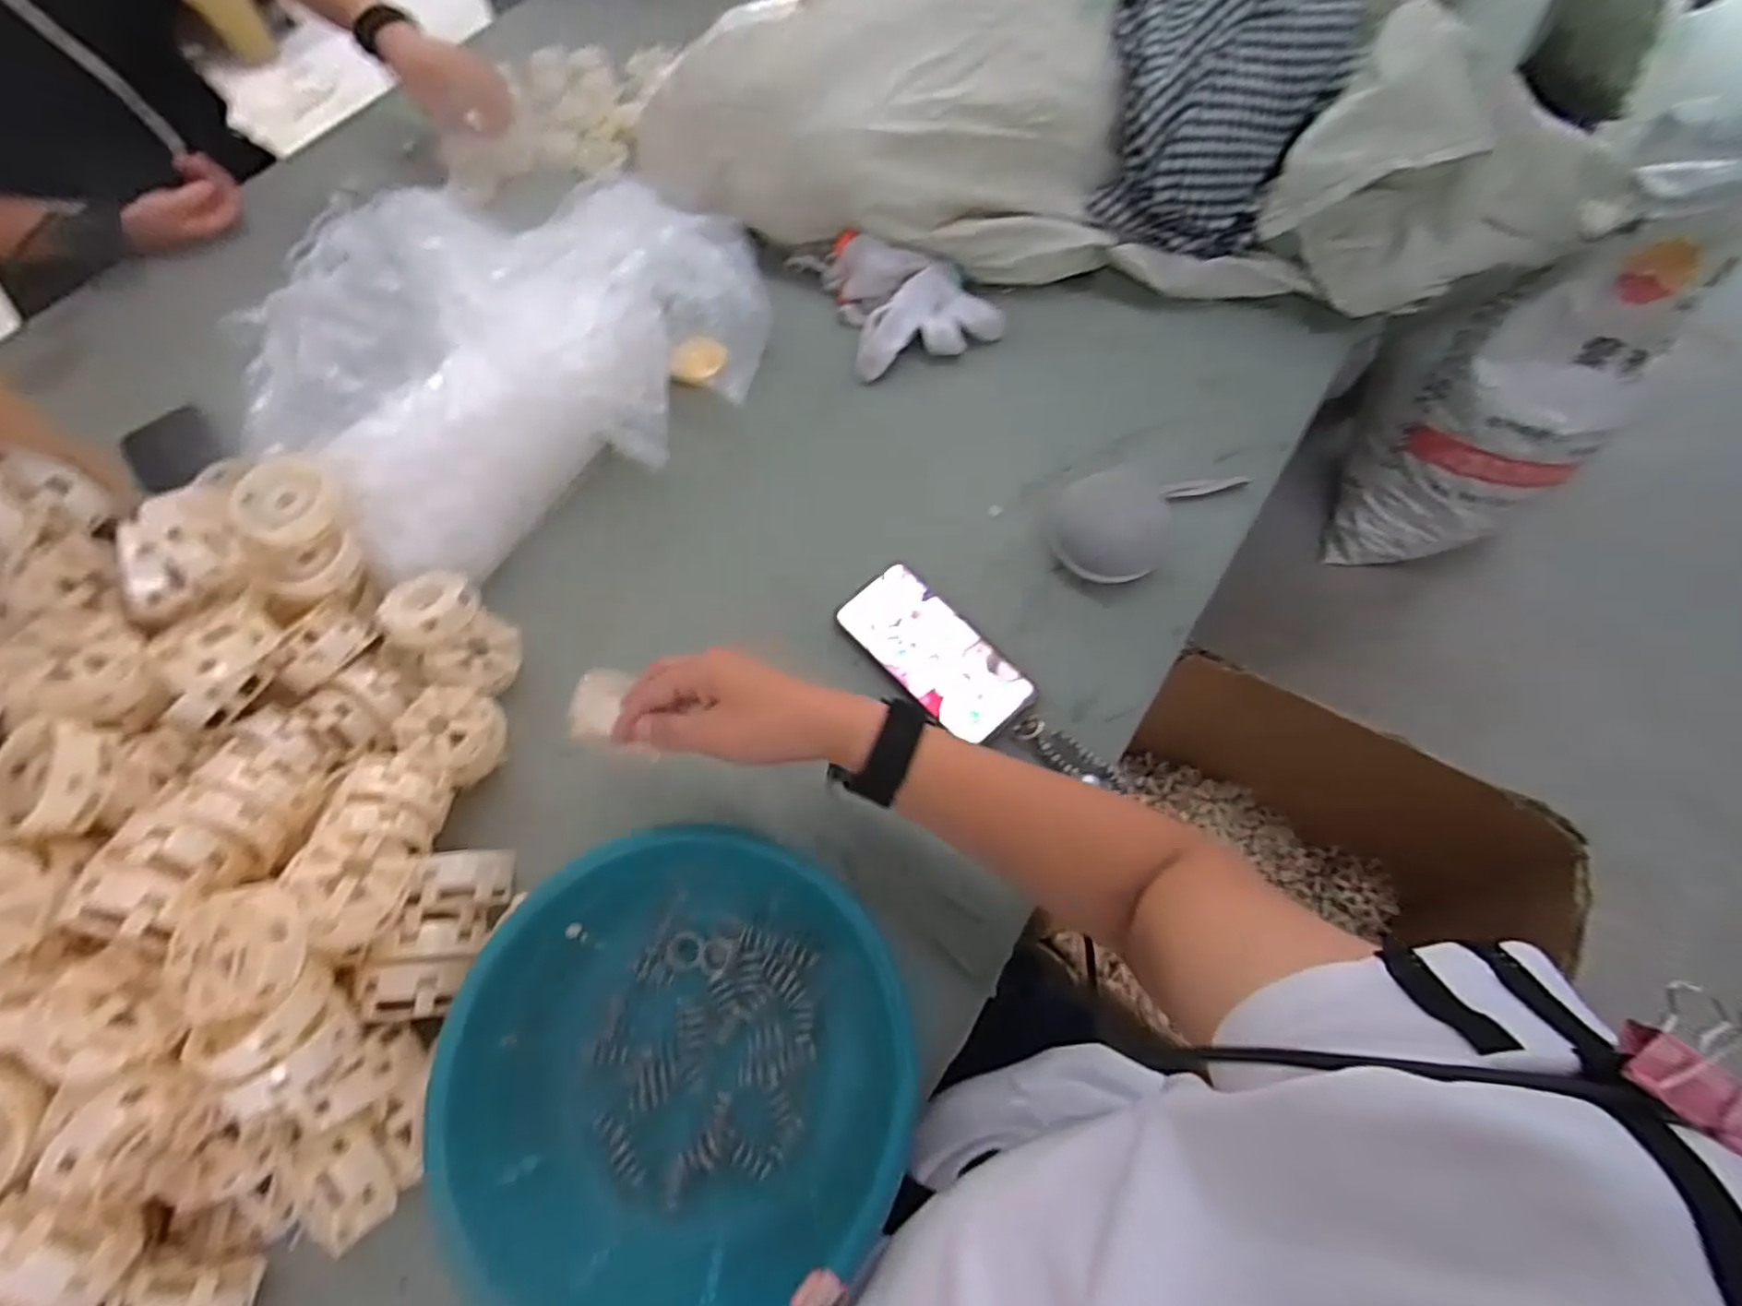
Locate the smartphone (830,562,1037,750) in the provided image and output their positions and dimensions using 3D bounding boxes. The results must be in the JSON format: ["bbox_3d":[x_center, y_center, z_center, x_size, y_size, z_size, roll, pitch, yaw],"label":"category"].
[{"bbox_3d":[0.051,0.000,0.598,0.077,0.016,0.162,-39,70,-14],"label":"smartphone"}]

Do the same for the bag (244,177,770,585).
[{"bbox_3d":[-0.350,-0.327,0.688,0.450,0.104,0.435,-41,70,-15],"label":"bag"}]

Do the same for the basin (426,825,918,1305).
[{"bbox_3d":[-0.106,0.251,0.442,0.254,0.083,0.268,-1,65,2],"label":"basin"}]

